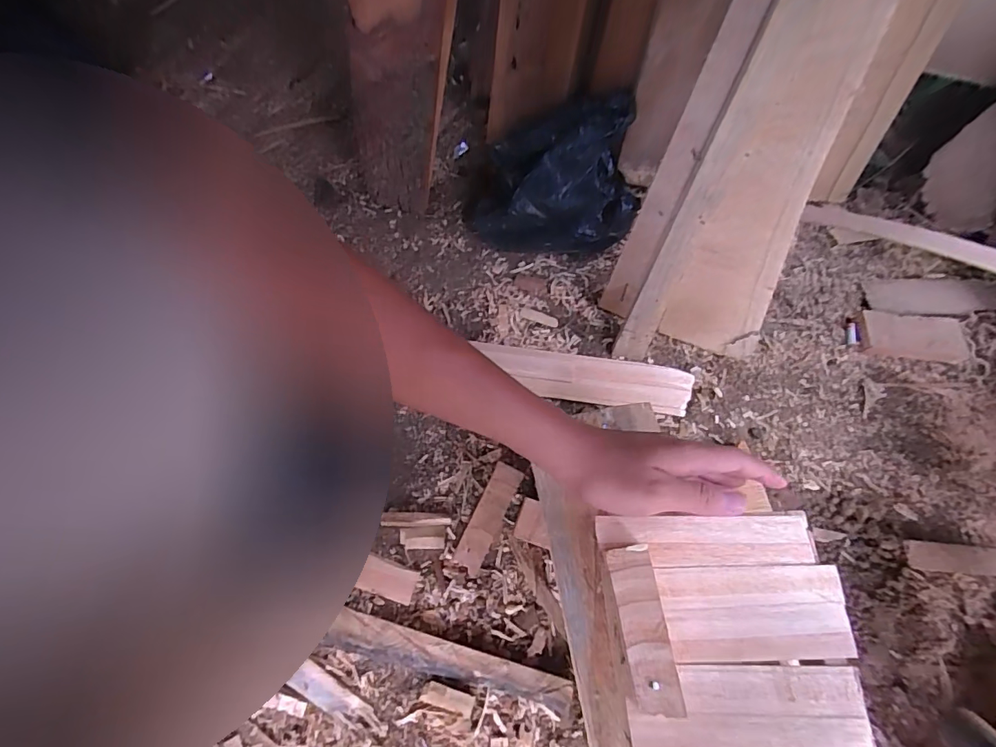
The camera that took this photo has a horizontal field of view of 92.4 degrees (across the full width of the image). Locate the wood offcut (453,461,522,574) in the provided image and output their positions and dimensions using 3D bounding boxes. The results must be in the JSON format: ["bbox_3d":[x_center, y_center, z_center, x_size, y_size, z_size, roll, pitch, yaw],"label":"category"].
[{"bbox_3d":[-0.009,0.149,0.497,0.028,0.017,0.111,23,69,13],"label":"wood offcut"}]

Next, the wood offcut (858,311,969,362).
[{"bbox_3d":[0.491,-0.045,0.563,0.117,0.015,0.054,7,67,6],"label":"wood offcut"}]

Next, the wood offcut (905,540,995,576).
[{"bbox_3d":[0.449,0.179,0.461,0.101,0.010,0.026,4,66,5],"label":"wood offcut"}]

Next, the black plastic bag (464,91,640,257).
[{"bbox_3d":[0.067,-0.253,0.607,0.221,0.125,0.159,8,67,6],"label":"black plastic bag"}]

